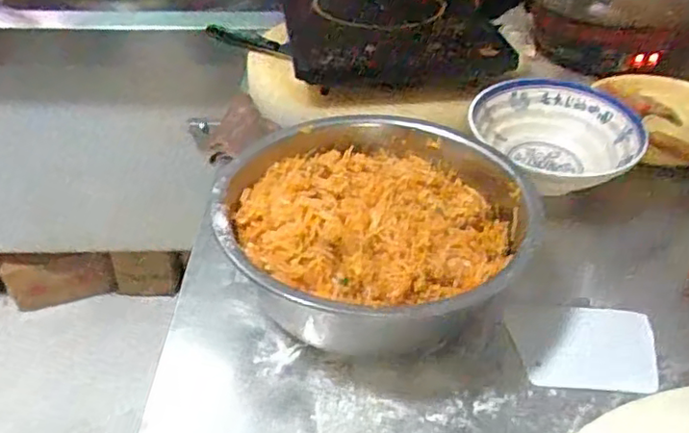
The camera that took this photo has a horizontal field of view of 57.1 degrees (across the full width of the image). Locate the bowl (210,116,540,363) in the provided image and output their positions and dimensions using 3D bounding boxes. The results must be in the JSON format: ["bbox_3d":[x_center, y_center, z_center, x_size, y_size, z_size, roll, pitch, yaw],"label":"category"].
[{"bbox_3d":[0.031,0.021,0.610,0.290,0.109,0.291,0,38,0],"label":"bowl"}]

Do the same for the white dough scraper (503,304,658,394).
[{"bbox_3d":[0.215,0.116,0.574,0.129,0.007,0.096,6,39,3],"label":"white dough scraper"}]

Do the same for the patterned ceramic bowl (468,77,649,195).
[{"bbox_3d":[0.257,-0.089,0.767,0.182,0.070,0.195,0,38,0],"label":"patterned ceramic bowl"}]

